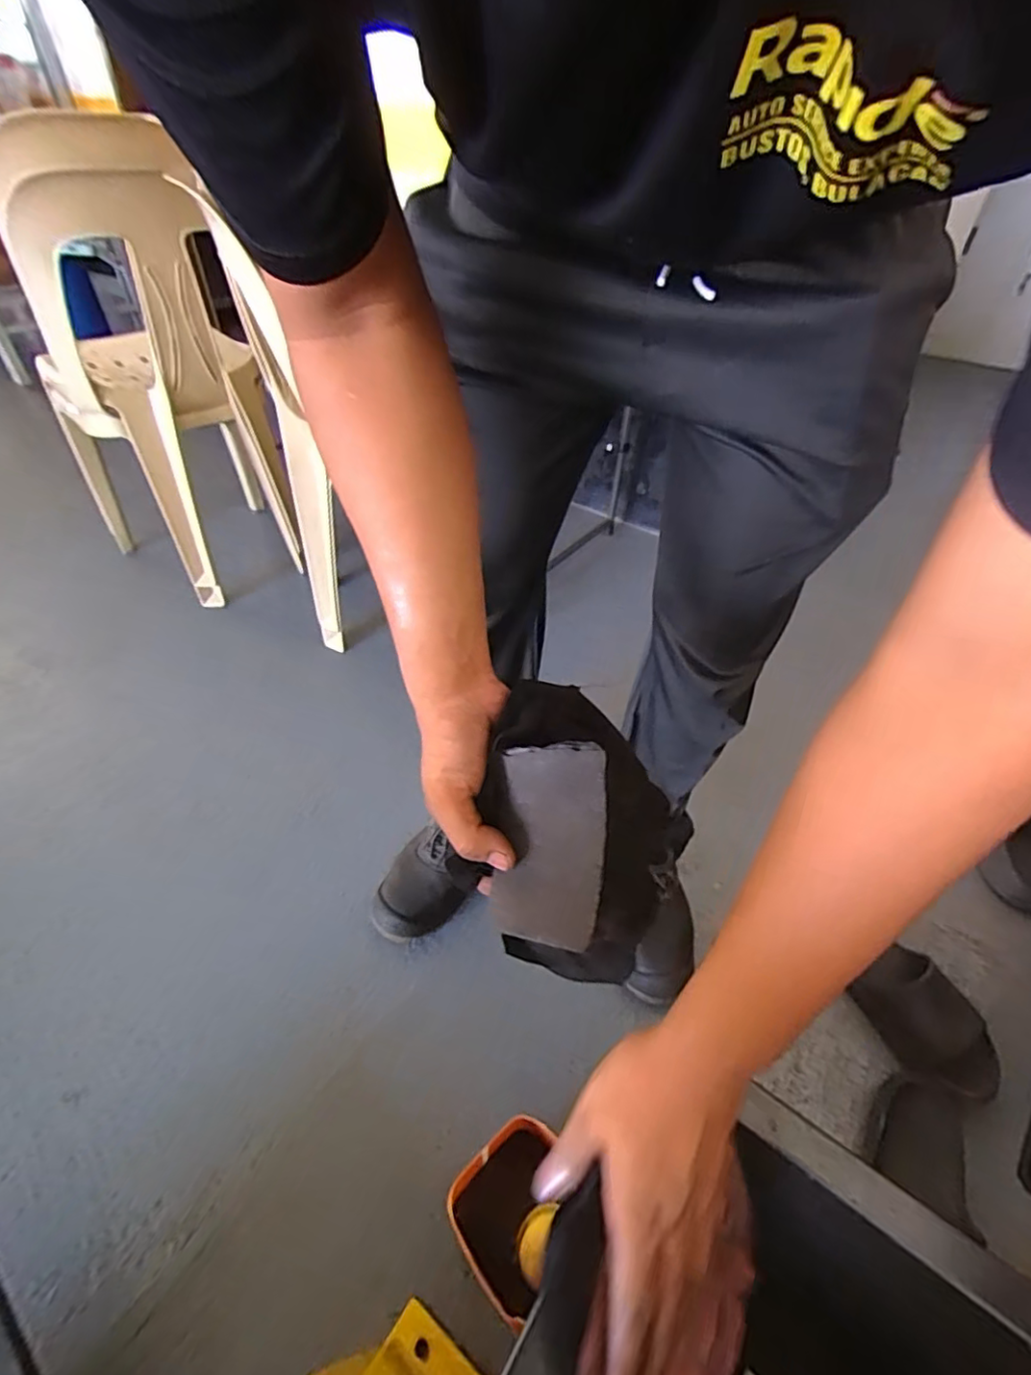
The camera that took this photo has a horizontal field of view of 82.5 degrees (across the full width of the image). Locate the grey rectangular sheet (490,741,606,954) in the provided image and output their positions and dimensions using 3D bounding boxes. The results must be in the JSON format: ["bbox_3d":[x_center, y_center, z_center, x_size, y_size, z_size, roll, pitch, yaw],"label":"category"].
[{"bbox_3d":[0.020,0.089,0.345,0.063,0.013,0.111,1,80,30],"label":"grey rectangular sheet"}]

